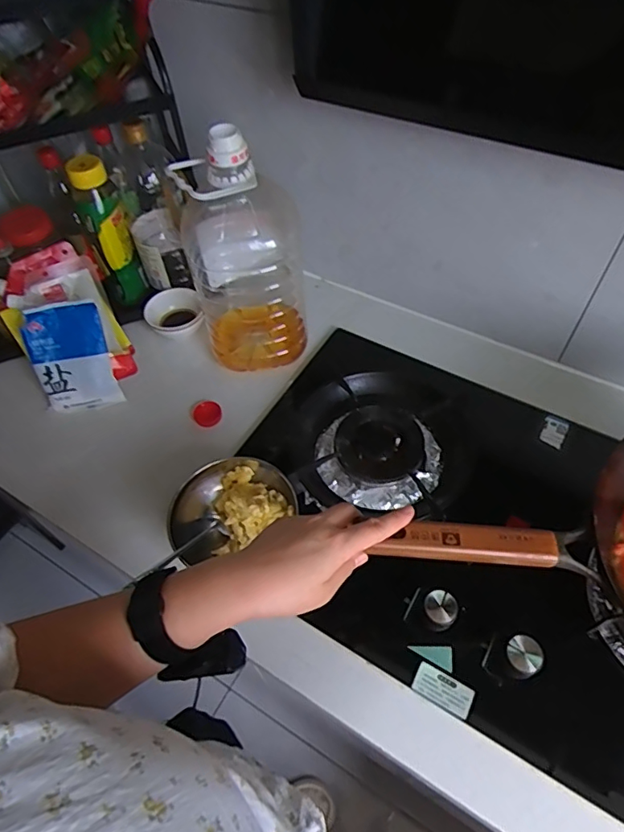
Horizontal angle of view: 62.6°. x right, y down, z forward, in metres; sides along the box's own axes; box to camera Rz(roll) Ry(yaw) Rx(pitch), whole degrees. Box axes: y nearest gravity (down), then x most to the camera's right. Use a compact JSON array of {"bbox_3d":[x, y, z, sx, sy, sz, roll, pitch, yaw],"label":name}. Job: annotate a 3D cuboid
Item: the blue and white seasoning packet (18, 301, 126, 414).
[{"bbox_3d":[-0.368,-0.087,0.788,0.117,0.161,0.020,-9,17,2],"label":"blue and white seasoning packet"}]

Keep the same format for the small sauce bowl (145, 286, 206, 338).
[{"bbox_3d":[-0.237,-0.178,0.883,0.100,0.042,0.092,-13,55,-7],"label":"small sauce bowl"}]

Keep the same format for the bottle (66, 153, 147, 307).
[{"bbox_3d":[-0.336,-0.300,0.863,0.072,0.235,0.070,-25,57,-15],"label":"bottle"}]

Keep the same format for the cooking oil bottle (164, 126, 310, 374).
[{"bbox_3d":[-0.098,-0.223,0.729,0.146,0.341,0.138,-17,55,-9],"label":"cooking oil bottle"}]

